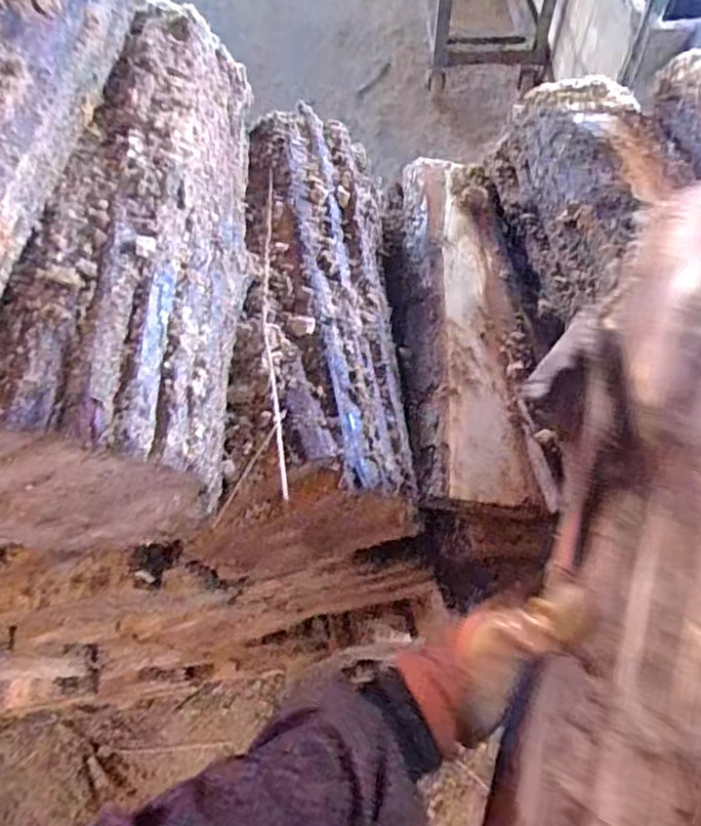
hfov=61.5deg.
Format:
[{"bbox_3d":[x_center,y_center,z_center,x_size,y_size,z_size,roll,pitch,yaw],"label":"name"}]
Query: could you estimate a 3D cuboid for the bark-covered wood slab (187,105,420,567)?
[{"bbox_3d":[-0.038,-0.134,0.566,0.162,0.101,0.527,-3,58,1],"label":"bark-covered wood slab"}]

